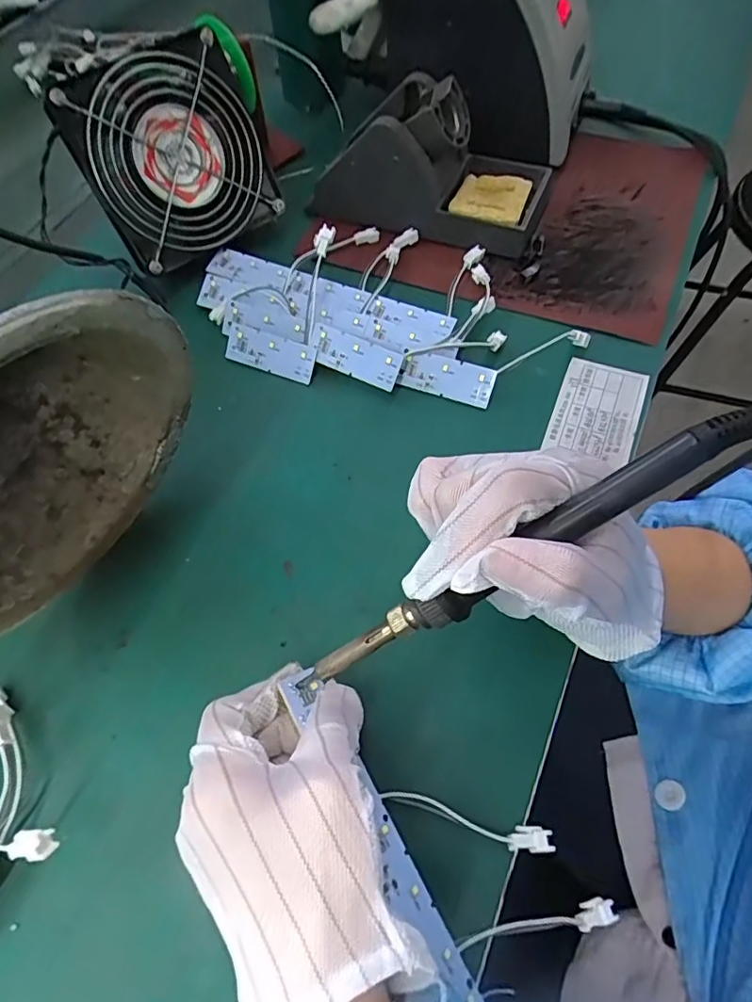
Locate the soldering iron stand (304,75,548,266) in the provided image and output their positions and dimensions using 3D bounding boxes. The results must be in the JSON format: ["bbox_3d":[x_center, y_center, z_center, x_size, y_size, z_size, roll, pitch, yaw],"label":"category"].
[{"bbox_3d":[0.041,-0.256,0.415,0.175,0.082,0.080,19,64,14],"label":"soldering iron stand"}]

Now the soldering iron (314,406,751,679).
[{"bbox_3d":[0.052,0.022,0.204,0.194,0.014,0.016,-35,61,18],"label":"soldering iron"}]

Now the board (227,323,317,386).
[{"bbox_3d":[-0.072,-0.101,0.372,0.066,0.004,0.025,20,105,11],"label":"board"}]

